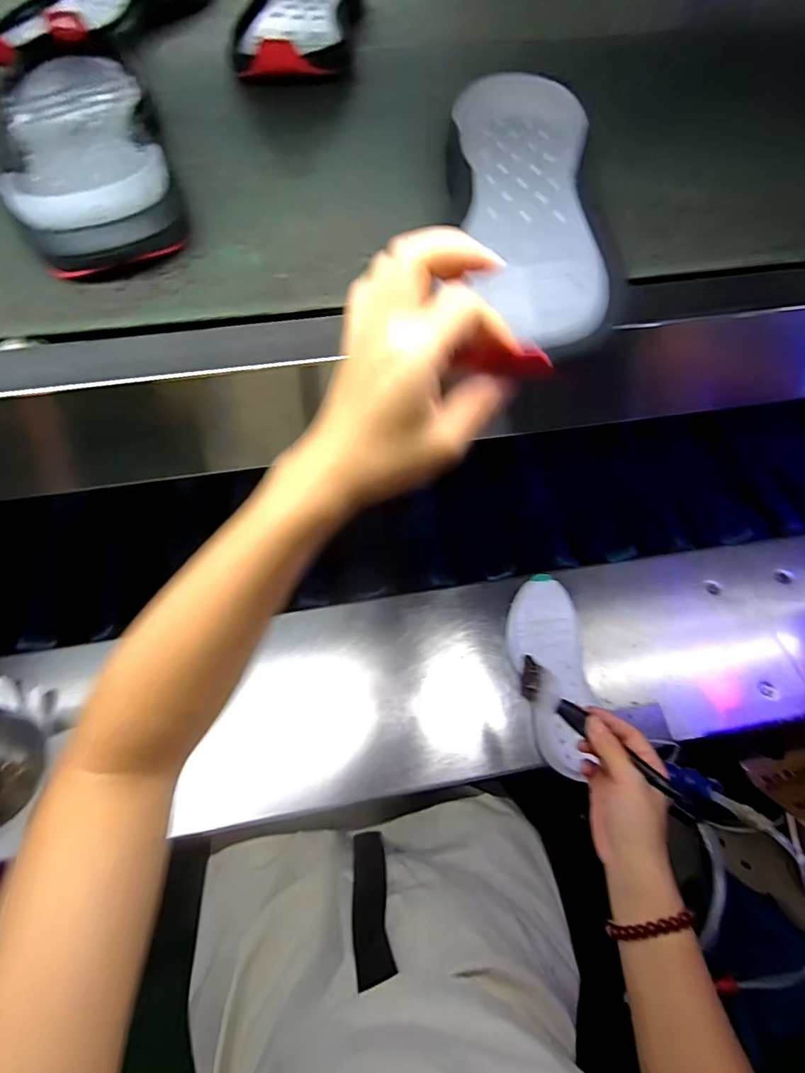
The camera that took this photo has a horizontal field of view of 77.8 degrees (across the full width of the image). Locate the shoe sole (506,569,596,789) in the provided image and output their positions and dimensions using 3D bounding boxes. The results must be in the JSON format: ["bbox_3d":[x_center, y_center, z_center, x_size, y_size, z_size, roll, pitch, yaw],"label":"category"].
[{"bbox_3d":[0.187,0.163,0.616,0.087,0.042,0.232,-9,61,-6],"label":"shoe sole"}]

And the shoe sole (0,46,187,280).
[{"bbox_3d":[-0.254,-0.319,0.398,0.112,0.046,0.332,-21,63,-12],"label":"shoe sole"}]

